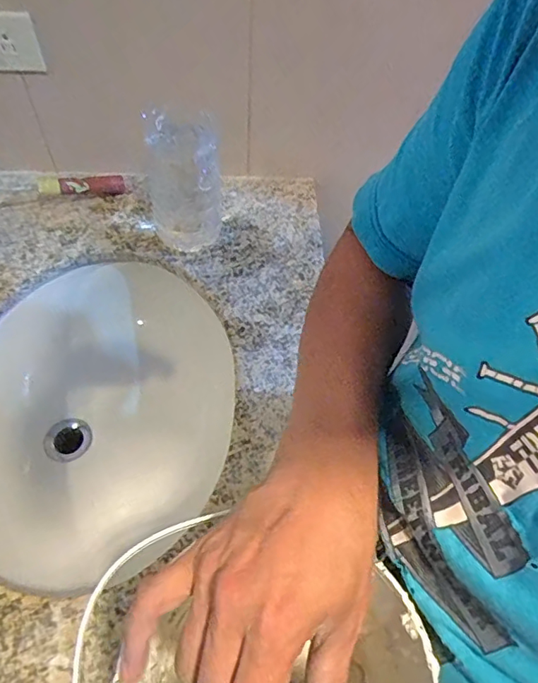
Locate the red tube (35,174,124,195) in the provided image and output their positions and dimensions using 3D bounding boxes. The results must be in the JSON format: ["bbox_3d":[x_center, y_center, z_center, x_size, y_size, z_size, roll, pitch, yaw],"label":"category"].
[{"bbox_3d":[-0.269,-0.228,0.733,0.132,0.032,0.020,-18,57,-43],"label":"red tube"}]

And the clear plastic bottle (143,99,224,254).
[{"bbox_3d":[-0.112,-0.208,0.665,0.083,0.173,0.094,-9,58,-11],"label":"clear plastic bottle"}]

